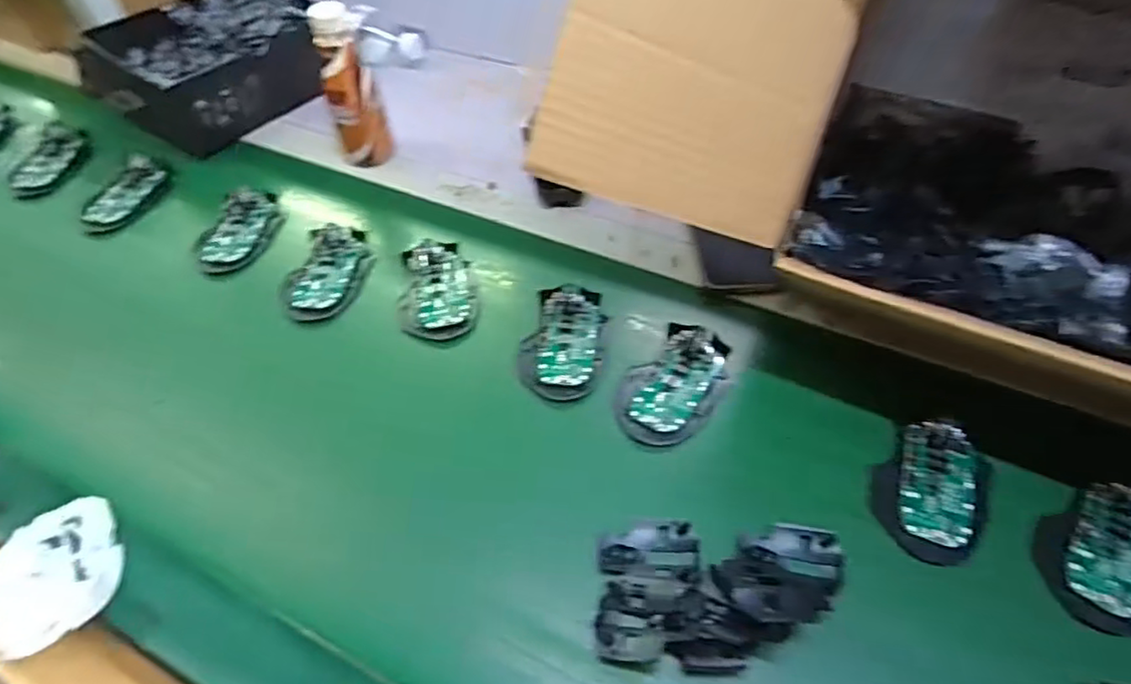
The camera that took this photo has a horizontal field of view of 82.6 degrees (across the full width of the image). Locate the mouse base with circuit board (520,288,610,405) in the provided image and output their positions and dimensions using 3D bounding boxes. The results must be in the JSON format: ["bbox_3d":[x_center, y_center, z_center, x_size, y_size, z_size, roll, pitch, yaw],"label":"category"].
[{"bbox_3d":[-0.002,-0.003,0.555,0.069,0.024,0.110,5,51,6],"label":"mouse base with circuit board"}]

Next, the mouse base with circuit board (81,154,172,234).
[{"bbox_3d":[-0.478,-0.161,0.699,0.056,0.021,0.111,12,52,12],"label":"mouse base with circuit board"}]

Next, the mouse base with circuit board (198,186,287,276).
[{"bbox_3d":[-0.331,-0.115,0.659,0.062,0.022,0.105,7,51,8],"label":"mouse base with circuit board"}]

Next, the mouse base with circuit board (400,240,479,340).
[{"bbox_3d":[-0.118,-0.051,0.598,0.067,0.025,0.105,-5,51,-2],"label":"mouse base with circuit board"}]

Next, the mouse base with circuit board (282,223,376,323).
[{"bbox_3d":[-0.227,-0.068,0.615,0.070,0.025,0.109,13,52,13],"label":"mouse base with circuit board"}]

